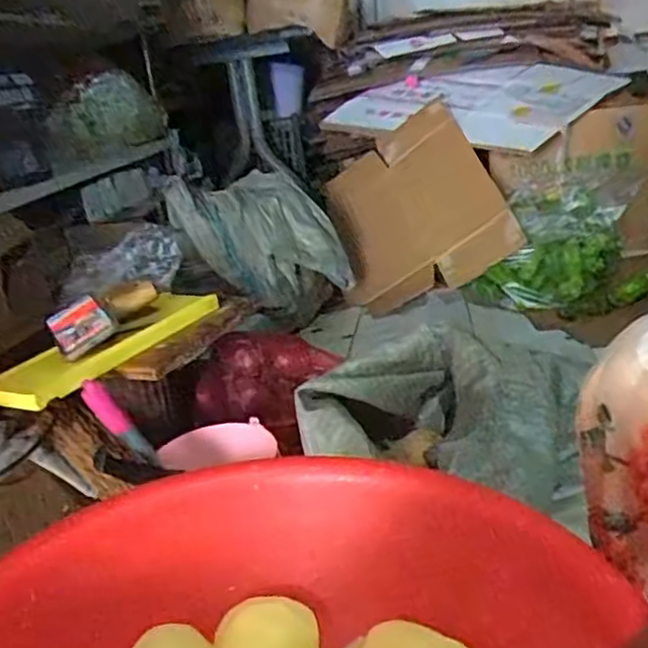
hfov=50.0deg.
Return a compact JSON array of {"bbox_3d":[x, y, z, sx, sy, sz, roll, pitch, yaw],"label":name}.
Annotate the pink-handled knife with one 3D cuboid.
[{"bbox_3d":[-0.253,0.123,0.862,0.029,0.136,0.021,-39,28,-12],"label":"pink-handled knife"}]

